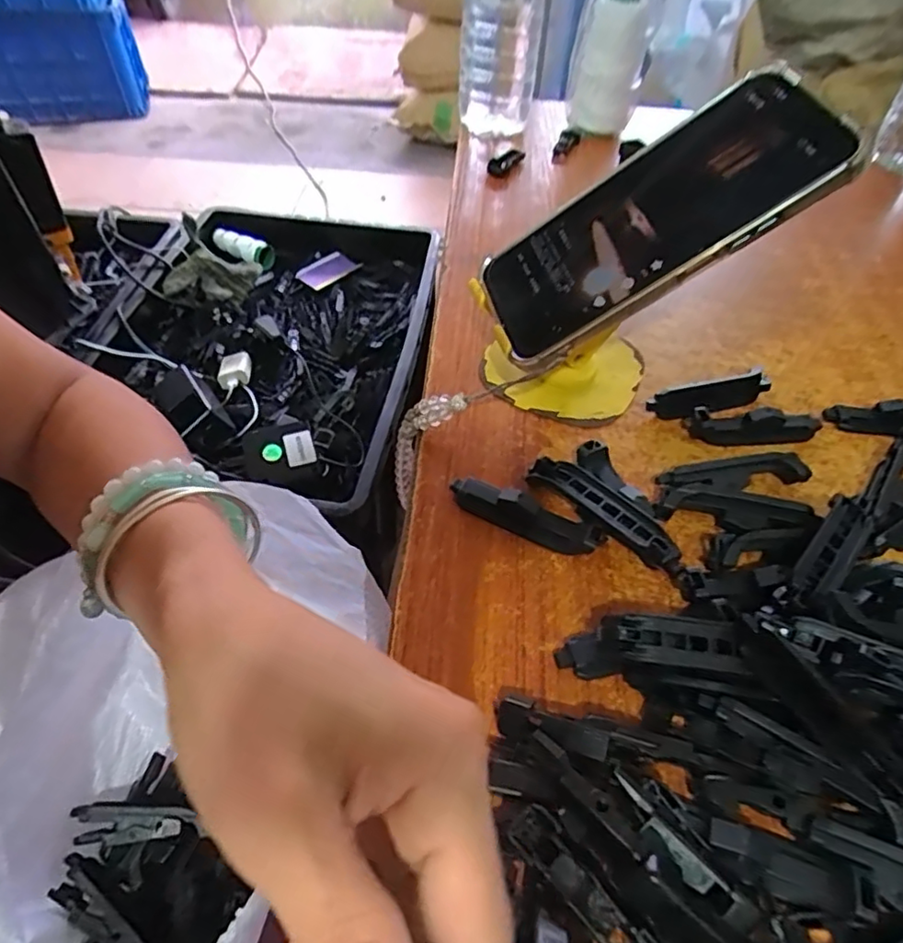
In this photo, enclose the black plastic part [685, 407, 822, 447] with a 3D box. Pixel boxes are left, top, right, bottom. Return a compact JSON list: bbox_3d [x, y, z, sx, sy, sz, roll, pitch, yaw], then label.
[{"bbox_3d":[0.170,-0.025,0.326,0.076,0.012,0.016,-3,51,-5],"label":"black plastic part"}]

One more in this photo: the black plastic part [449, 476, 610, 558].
[{"bbox_3d":[0.034,0.020,0.280,0.074,0.017,0.015,22,53,15],"label":"black plastic part"}]

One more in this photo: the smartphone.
[{"bbox_3d":[0.094,-0.122,0.285,0.169,0.014,0.082,-30,52,17],"label":"smartphone"}]

